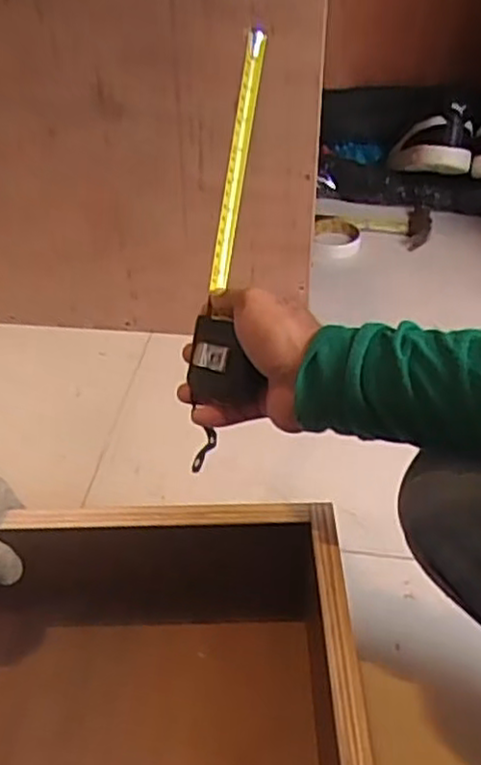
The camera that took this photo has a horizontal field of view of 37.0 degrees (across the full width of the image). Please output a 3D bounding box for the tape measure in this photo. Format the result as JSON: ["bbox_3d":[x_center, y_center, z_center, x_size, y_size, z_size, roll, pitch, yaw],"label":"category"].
[{"bbox_3d":[-0.006,-0.111,0.556,0.047,0.052,0.326,5,83,3],"label":"tape measure"}]

